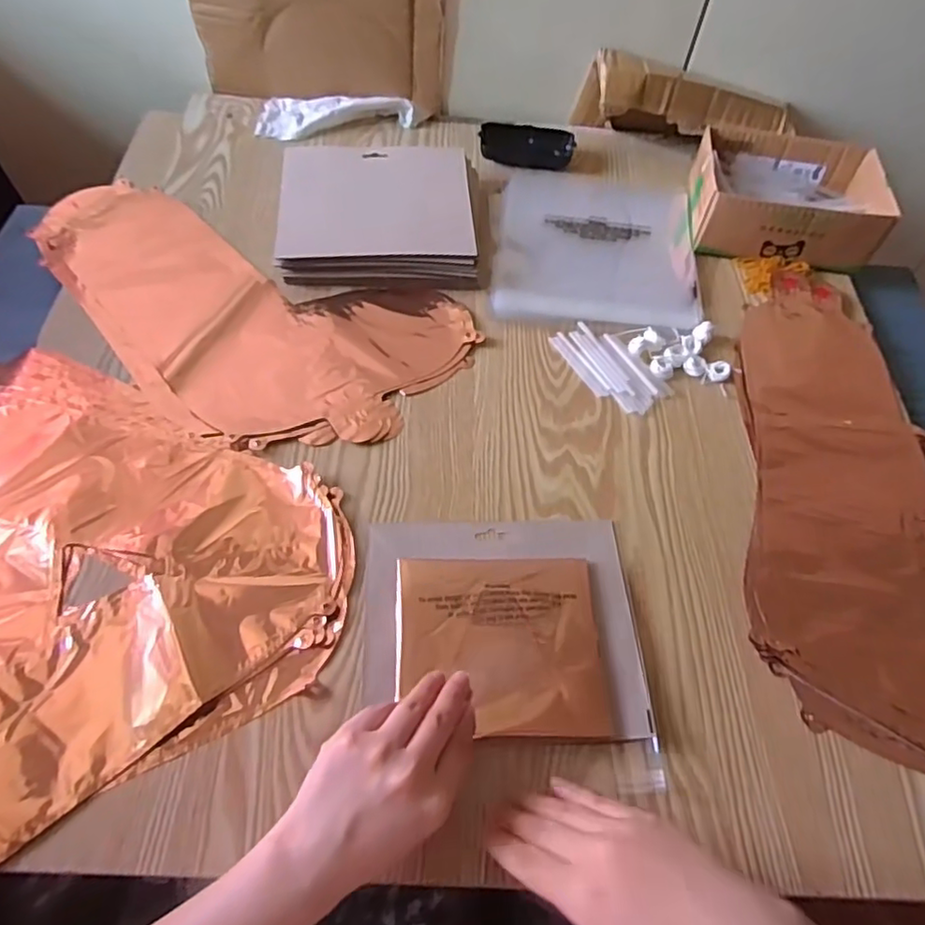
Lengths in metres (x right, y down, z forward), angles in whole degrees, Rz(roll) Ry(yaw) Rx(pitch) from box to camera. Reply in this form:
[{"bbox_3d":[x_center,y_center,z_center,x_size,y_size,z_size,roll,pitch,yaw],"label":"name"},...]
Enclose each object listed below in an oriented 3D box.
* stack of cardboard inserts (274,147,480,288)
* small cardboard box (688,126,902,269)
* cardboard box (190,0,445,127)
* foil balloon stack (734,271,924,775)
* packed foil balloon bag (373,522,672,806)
[{"bbox_3d":[-0.084,-0.256,0.638,0.200,0.039,0.173,1,60,-2],"label":"stack of cardboard inserts"},{"bbox_3d":[0.339,-0.282,0.657,0.176,0.063,0.135,7,60,2],"label":"small cardboard box"},{"bbox_3d":[-0.159,-0.486,0.688,0.273,0.176,0.023,6,60,1],"label":"cardboard box"},{"bbox_3d":[0.347,0.026,0.525,0.217,0.025,0.450,10,60,3],"label":"foil balloon stack"},{"bbox_3d":[0.030,0.128,0.443,0.193,0.018,0.193,-1,60,-3],"label":"packed foil balloon bag"}]

